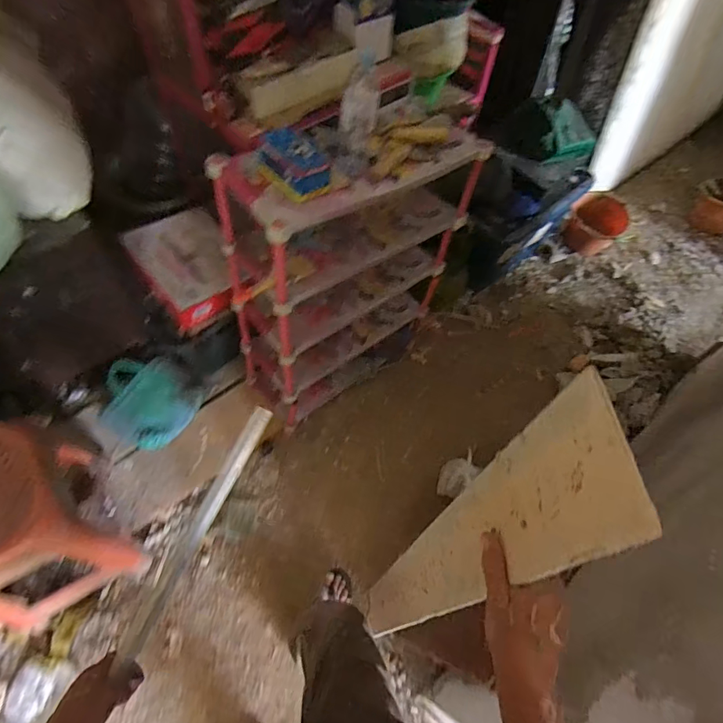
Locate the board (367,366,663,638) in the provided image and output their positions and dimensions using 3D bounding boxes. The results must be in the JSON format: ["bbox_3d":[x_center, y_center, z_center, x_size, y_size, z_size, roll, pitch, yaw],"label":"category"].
[{"bbox_3d":[0.107,0.330,0.699,0.018,0.992,0.120,1,56,-8],"label":"board"}]

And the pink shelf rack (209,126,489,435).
[{"bbox_3d":[-0.053,-0.258,1.370,0.675,0.875,0.292,-36,68,-21],"label":"pink shelf rack"}]

